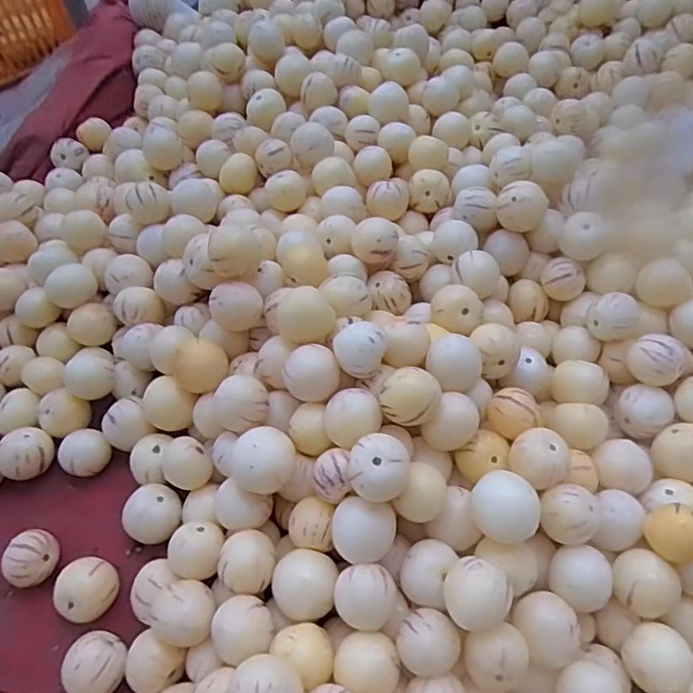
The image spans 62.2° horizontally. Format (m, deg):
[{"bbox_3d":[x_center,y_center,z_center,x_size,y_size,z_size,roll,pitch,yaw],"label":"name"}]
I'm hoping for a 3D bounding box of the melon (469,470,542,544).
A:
[{"bbox_3d":[0.122,0.127,0.446,0.051,0.042,0.043,14,57,9],"label":"melon"}]

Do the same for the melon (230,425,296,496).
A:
[{"bbox_3d":[-0.070,0.098,0.478,0.047,0.046,0.049,0,56,-1],"label":"melon"}]

